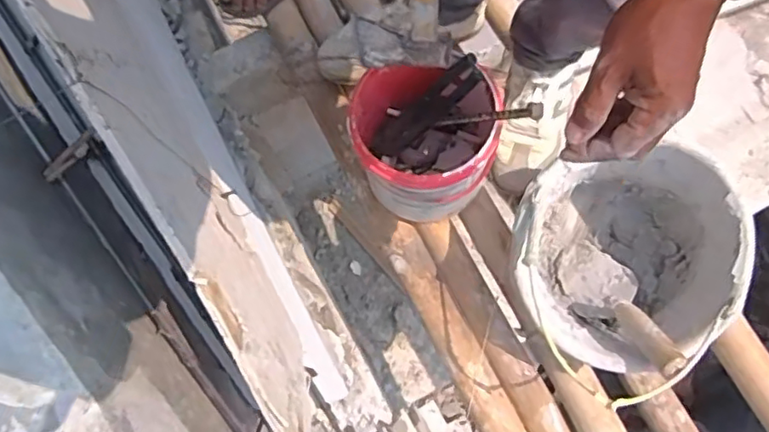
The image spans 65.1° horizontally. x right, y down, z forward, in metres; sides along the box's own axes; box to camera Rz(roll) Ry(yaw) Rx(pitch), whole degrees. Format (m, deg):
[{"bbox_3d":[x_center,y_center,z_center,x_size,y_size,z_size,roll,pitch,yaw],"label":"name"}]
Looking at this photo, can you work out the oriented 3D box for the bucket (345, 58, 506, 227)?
[{"bbox_3d":[0.052,-0.104,0.824,0.185,0.208,0.182,0,75,1],"label":"bucket"}]

